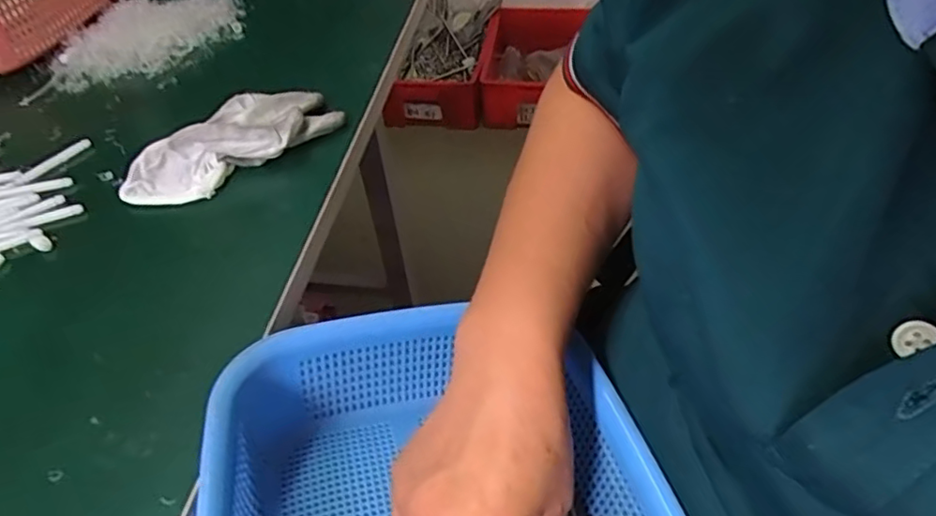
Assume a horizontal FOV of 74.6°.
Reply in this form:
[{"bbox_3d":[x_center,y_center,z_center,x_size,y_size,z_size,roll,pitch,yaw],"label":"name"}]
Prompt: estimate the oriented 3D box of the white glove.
[{"bbox_3d":[-0.167,-0.083,0.437,0.063,0.032,0.149,32,58,30],"label":"white glove"}]

